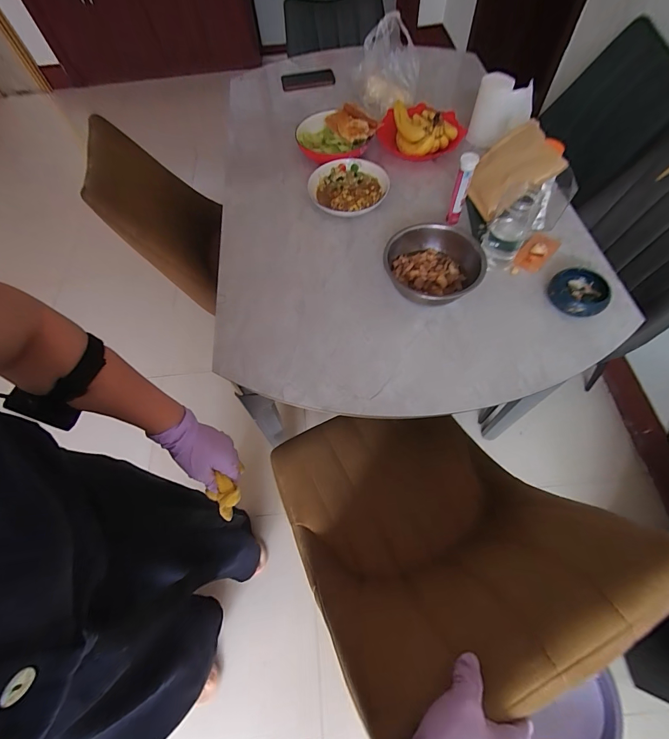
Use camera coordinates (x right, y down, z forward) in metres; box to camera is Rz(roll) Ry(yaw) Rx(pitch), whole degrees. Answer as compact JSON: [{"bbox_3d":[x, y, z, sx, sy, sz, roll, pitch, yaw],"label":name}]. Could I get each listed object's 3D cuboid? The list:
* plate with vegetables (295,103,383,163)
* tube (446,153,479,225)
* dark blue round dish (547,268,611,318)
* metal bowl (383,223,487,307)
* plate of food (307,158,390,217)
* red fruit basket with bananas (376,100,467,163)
[{"bbox_3d":[0.004,-0.601,0.911,0.185,0.076,0.174,-1,62,3],"label":"plate with vegetables"},{"bbox_3d":[0.261,-0.366,0.729,0.030,0.148,0.024,15,64,11],"label":"tube"},{"bbox_3d":[0.464,-0.145,0.666,0.092,0.037,0.100,-1,62,3],"label":"dark blue round dish"},{"bbox_3d":[0.188,-0.196,0.685,0.181,0.073,0.166,-1,62,3],"label":"metal bowl"},{"bbox_3d":[0.040,-0.426,0.837,0.184,0.038,0.182,-1,62,3],"label":"plate of food"},{"bbox_3d":[0.226,-0.623,0.892,0.200,0.097,0.178,19,65,13],"label":"red fruit basket with bananas"}]

